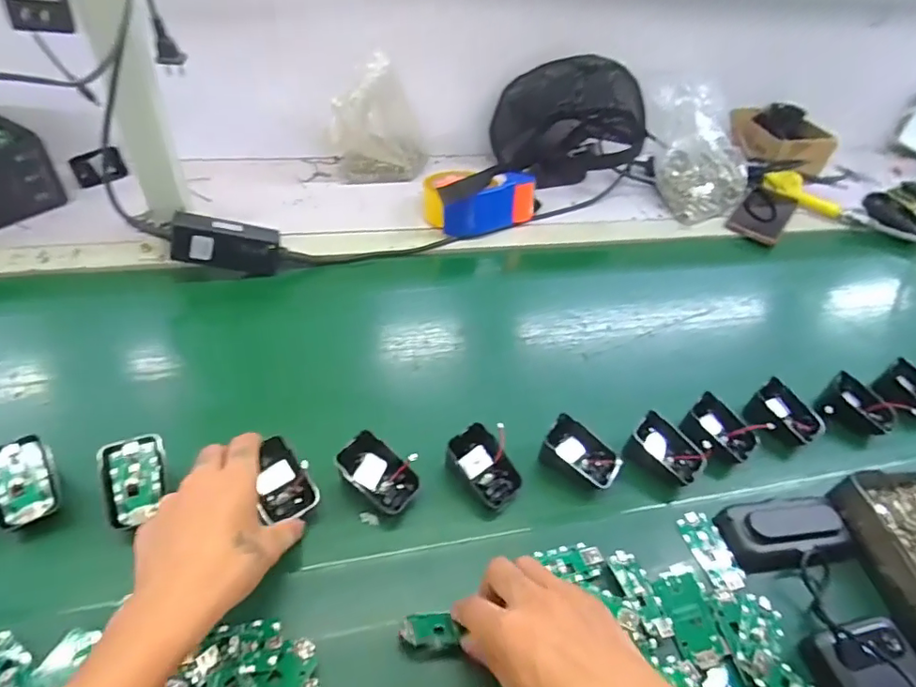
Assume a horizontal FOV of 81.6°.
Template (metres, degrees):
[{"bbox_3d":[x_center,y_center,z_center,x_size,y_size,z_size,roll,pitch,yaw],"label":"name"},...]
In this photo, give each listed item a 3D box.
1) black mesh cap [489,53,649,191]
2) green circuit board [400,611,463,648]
[{"bbox_3d":[0.176,-0.372,0.867,0.231,0.173,0.117,3,44,-4],"label":"black mesh cap"},{"bbox_3d":[-0.021,0.199,0.370,0.038,0.007,0.028,6,15,-20],"label":"green circuit board"}]

